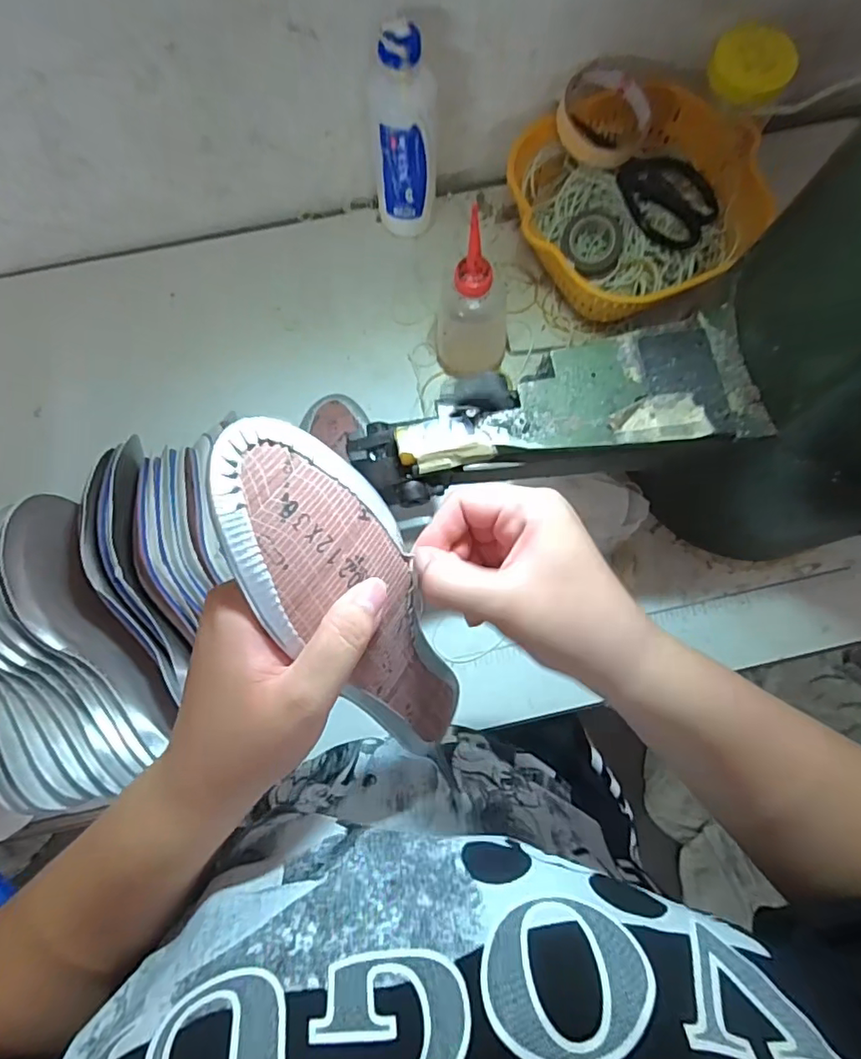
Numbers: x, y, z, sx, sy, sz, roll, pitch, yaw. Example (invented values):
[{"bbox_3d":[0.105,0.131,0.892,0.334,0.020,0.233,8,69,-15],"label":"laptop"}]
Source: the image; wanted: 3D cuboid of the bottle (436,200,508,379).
[{"bbox_3d":[0.038,-0.188,0.470,0.065,0.149,0.051,-1,78,1],"label":"bottle"}]

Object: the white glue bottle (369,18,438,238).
[{"bbox_3d":[-0.023,-0.339,0.493,0.056,0.180,0.046,-4,78,0],"label":"white glue bottle"}]

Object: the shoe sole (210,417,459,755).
[{"bbox_3d":[-0.029,0.047,0.279,0.066,0.220,0.046,-32,35,-6],"label":"shoe sole"}]

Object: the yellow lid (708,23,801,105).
[{"bbox_3d":[0.284,-0.409,0.487,0.069,0.011,0.057,40,112,13],"label":"yellow lid"}]

